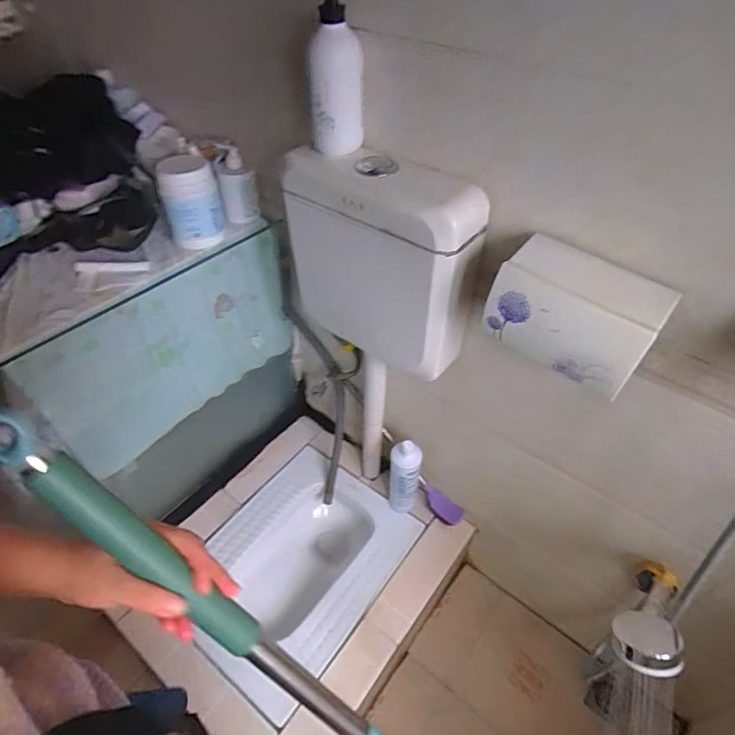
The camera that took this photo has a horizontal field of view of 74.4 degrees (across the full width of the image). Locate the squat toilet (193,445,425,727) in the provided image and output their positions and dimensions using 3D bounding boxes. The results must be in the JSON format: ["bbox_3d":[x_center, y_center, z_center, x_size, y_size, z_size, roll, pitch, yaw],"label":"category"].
[{"bbox_3d":[-0.182,0.530,1.272,0.430,0.185,0.559,27,51,23],"label":"squat toilet"}]

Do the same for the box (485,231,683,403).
[{"bbox_3d":[0.277,-0.076,0.655,0.205,0.130,0.112,28,52,24],"label":"box"}]

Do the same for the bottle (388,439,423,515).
[{"bbox_3d":[0.091,0.294,1.245,0.077,0.273,0.069,6,46,5],"label":"bottle"}]

